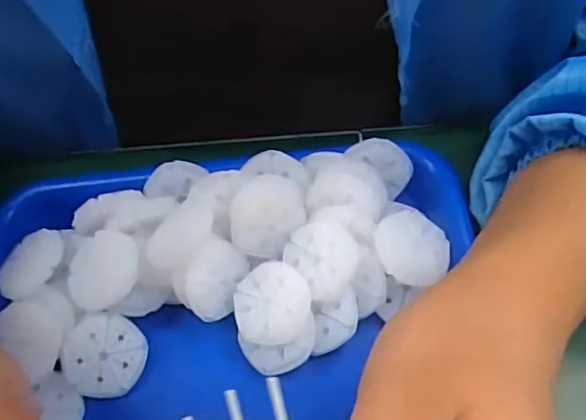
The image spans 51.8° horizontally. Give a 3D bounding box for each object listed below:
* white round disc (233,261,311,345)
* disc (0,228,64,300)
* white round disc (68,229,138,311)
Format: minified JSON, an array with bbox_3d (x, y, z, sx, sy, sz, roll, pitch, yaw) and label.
[{"bbox_3d":[-0.011,0.043,0.280,0.037,0.006,0.037,-6,71,17],"label":"white round disc"},{"bbox_3d":[-0.131,0.027,0.301,0.031,0.004,0.037,10,65,25],"label":"disc"},{"bbox_3d":[-0.091,0.028,0.290,0.035,0.004,0.039,-39,59,-2],"label":"white round disc"}]

